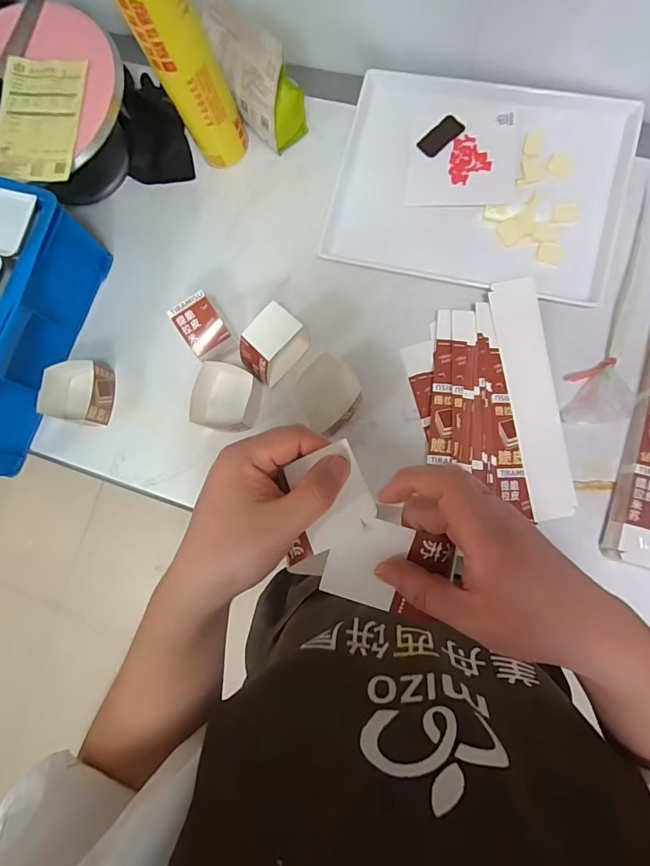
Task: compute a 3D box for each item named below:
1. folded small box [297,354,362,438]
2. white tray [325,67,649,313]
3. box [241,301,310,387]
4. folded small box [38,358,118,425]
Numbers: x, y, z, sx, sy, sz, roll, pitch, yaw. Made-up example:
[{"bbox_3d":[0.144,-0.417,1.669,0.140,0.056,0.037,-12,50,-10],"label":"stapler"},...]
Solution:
[{"bbox_3d":[0.002,-0.057,0.648,0.091,0.034,0.104,45,91,9],"label":"folded small box"},{"bbox_3d":[0.239,-0.398,0.693,0.434,0.037,0.339,13,83,7],"label":"white tray"},{"bbox_3d":[-0.076,-0.131,0.658,0.068,0.087,0.104,42,90,9],"label":"box"},{"bbox_3d":[-0.395,-0.068,0.701,0.094,0.058,0.101,12,85,8],"label":"folded small box"}]

